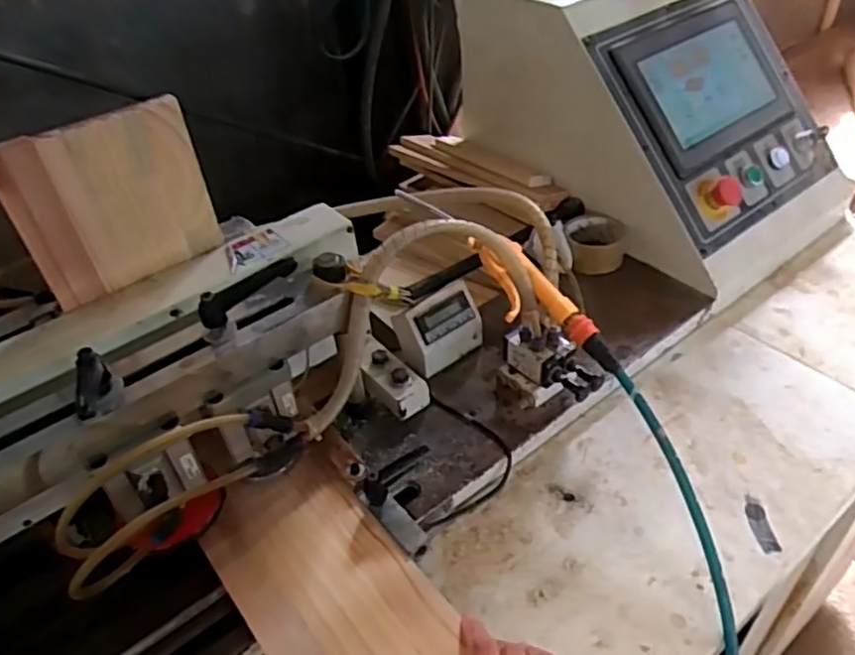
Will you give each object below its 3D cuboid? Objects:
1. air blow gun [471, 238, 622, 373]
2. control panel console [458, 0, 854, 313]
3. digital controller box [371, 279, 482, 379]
[{"bbox_3d":[0.110,-0.018,0.659,0.193,0.046,0.087,42,57,8],"label":"air blow gun"},{"bbox_3d":[0.329,-0.327,0.947,0.324,0.288,0.490,-33,49,-28],"label":"control panel console"},{"bbox_3d":[0.004,-0.002,0.781,0.104,0.075,0.089,-33,49,-28],"label":"digital controller box"}]

